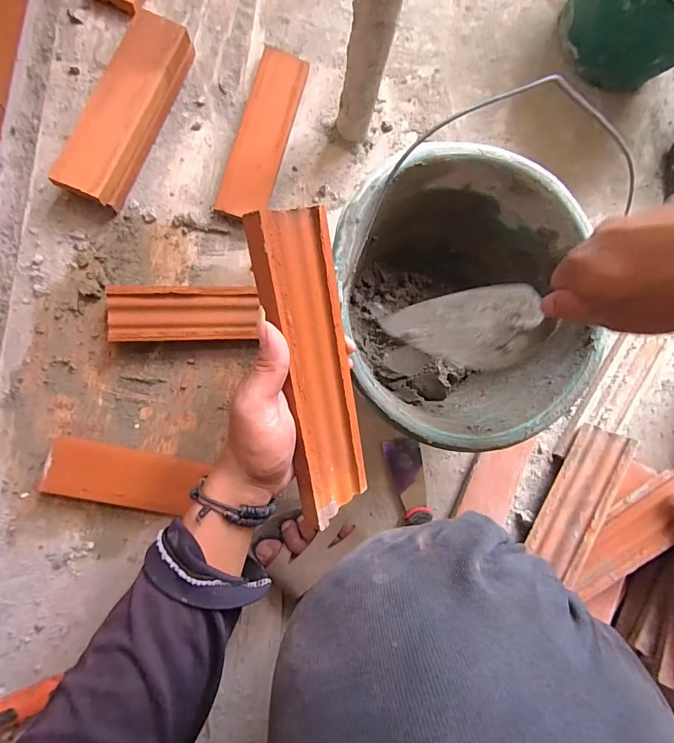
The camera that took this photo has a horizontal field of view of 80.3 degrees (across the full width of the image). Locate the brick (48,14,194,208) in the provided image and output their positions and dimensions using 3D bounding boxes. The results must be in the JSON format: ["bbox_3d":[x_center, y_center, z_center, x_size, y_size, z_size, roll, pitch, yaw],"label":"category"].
[{"bbox_3d":[-0.245,-0.299,0.464,0.065,0.048,0.224,23,84,-7],"label":"brick"}]

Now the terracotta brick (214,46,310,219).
[{"bbox_3d":[-0.091,-0.294,0.498,0.059,0.027,0.224,15,85,-8],"label":"terracotta brick"}]

